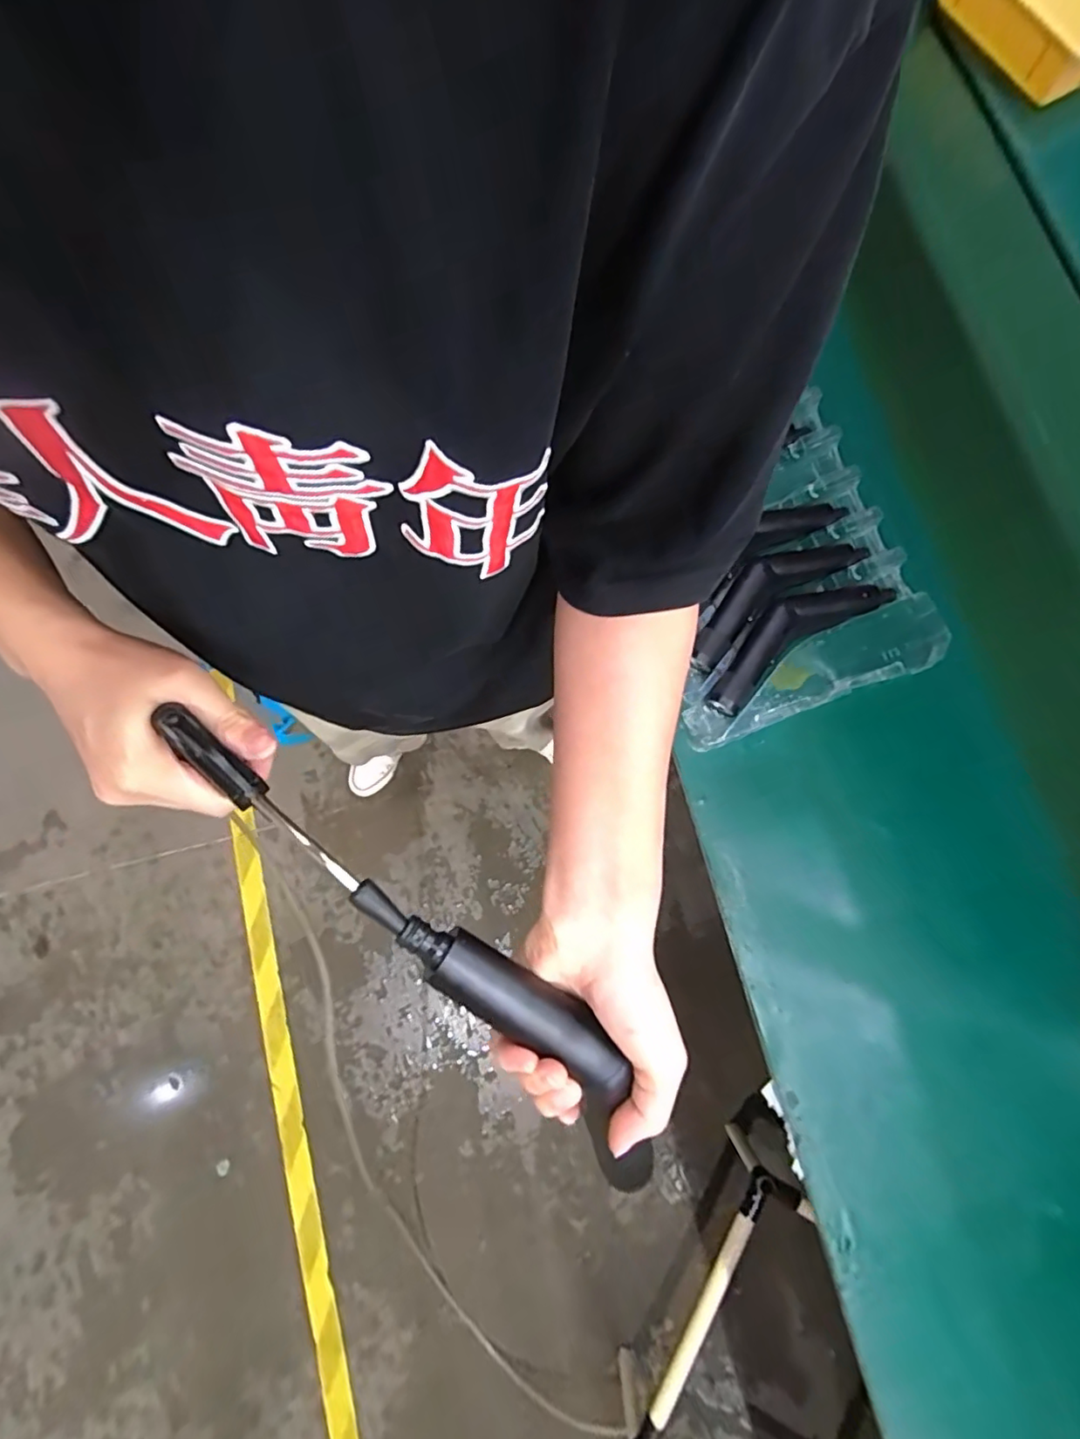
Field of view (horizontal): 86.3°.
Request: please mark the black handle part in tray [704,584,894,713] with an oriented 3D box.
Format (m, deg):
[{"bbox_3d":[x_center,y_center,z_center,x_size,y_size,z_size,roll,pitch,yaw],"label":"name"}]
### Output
[{"bbox_3d":[0.269,-0.092,0.620,0.235,0.026,0.063,-35,80,-5],"label":"black handle part in tray"}]

